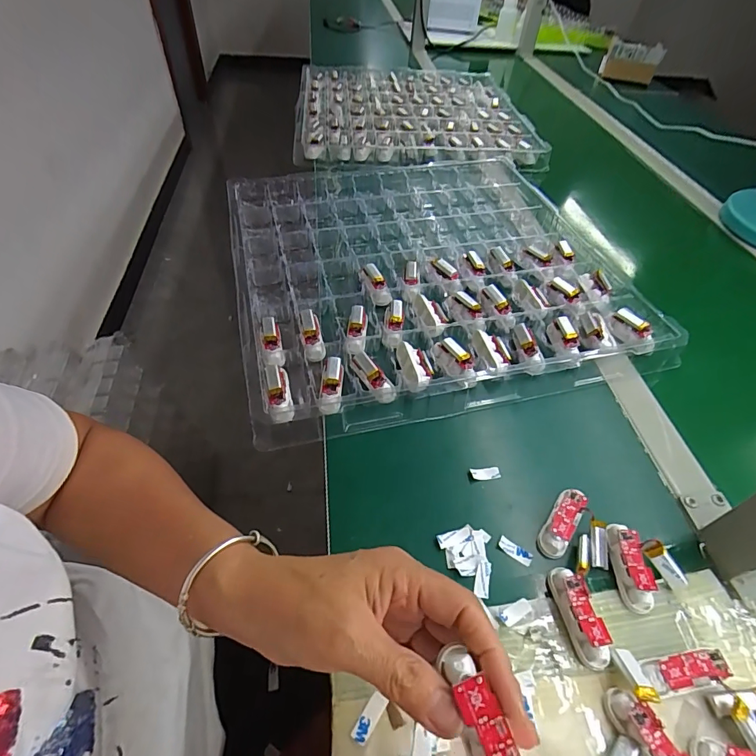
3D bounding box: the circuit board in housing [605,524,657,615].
[{"bbox_3d":[0.190,0.140,0.322,0.019,0.016,0.060,3,50,0],"label":"circuit board in housing"}]

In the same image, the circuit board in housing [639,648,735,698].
[{"bbox_3d":[0.199,0.191,0.278,0.050,0.020,0.021,-4,50,-6],"label":"circuit board in housing"}]

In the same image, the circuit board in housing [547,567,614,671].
[{"bbox_3d":[0.141,0.164,0.300,0.019,0.018,0.063,-8,51,-9],"label":"circuit board in housing"}]

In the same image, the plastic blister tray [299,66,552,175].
[{"bbox_3d":[0.065,-0.574,0.904,0.456,0.028,0.521,-1,50,-5],"label":"plastic blister tray"}]

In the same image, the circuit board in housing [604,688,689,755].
[{"bbox_3d":[0.166,0.220,0.252,0.018,0.018,0.066,-24,55,-21],"label":"circuit board in housing"}]

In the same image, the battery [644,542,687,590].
[{"bbox_3d":[0.215,0.141,0.319,0.011,0.009,0.037,-30,83,-25],"label":"battery"}]

